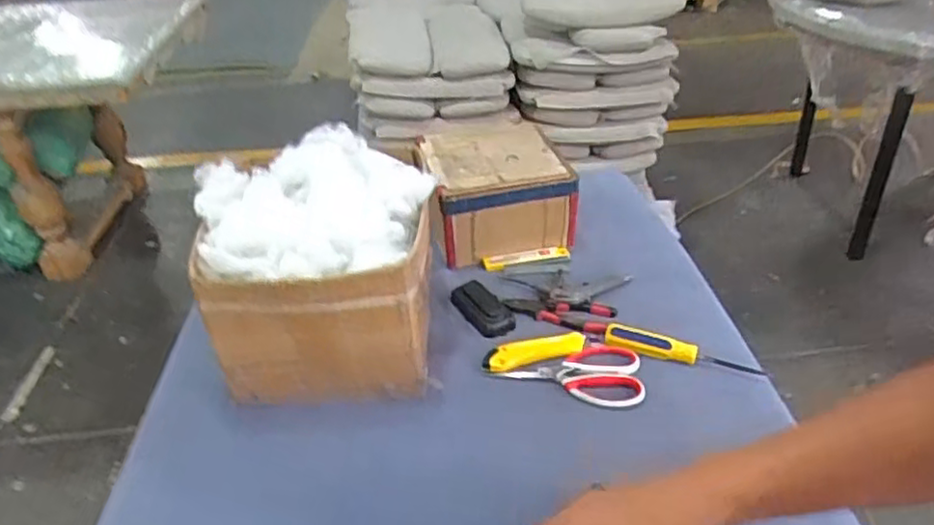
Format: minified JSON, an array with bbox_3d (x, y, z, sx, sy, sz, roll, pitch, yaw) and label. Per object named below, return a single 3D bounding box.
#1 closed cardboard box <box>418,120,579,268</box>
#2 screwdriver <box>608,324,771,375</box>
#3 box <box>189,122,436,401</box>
[{"bbox_3d":[0.044,-0.115,1.098,0.218,0.140,0.216,-9,34,-8],"label":"closed cardboard box"},{"bbox_3d":[0.269,0.111,0.852,0.188,0.021,0.035,11,36,20],"label":"screwdriver"},{"bbox_3d":[-0.180,0.003,0.849,0.278,0.244,0.266,-1,34,4],"label":"box"}]

